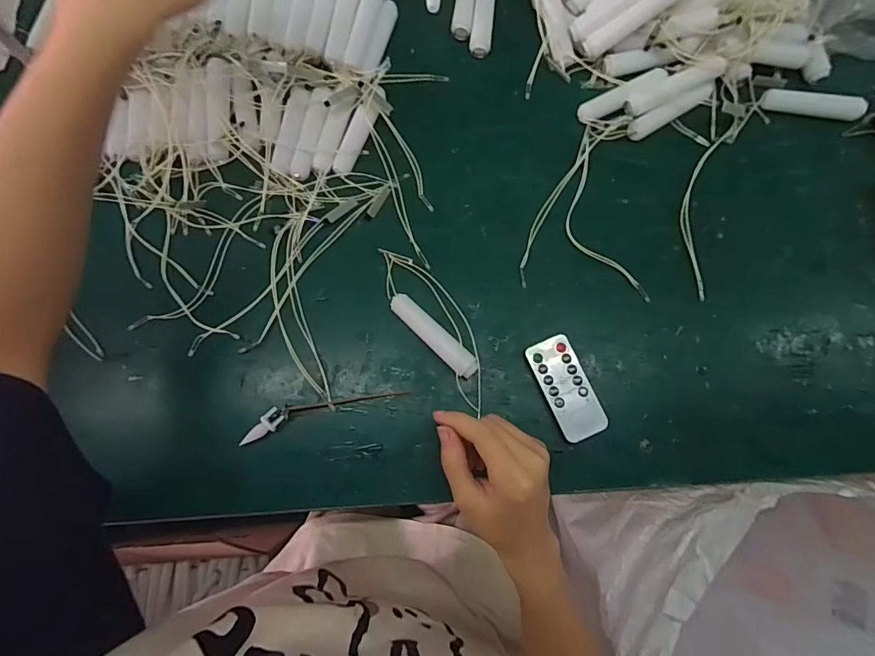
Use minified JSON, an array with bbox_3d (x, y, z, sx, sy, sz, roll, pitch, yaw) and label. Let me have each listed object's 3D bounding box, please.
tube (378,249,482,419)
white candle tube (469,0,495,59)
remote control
[{"bbox_3d":[0.001,-0.005,0.373,0.046,0.016,0.152,-37,81,-8],"label":"tube"},{"bbox_3d":[0.045,-0.304,0.435,0.020,0.025,0.088,7,78,1],"label":"white candle tube"},{"bbox_3d":[0.106,0.049,0.369,0.038,0.008,0.084,-22,79,-5],"label":"remote control"}]

